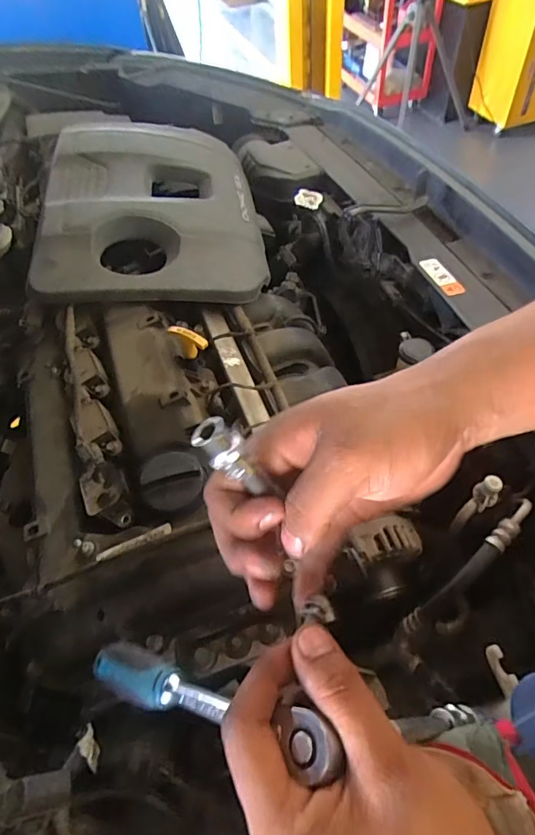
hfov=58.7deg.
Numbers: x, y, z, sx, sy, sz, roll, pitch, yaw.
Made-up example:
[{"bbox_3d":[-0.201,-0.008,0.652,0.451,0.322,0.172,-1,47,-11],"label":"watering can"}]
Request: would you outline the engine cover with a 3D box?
[{"bbox_3d":[-0.176,-0.333,0.731,0.304,0.074,0.444,-9,54,-2],"label":"engine cover"}]

